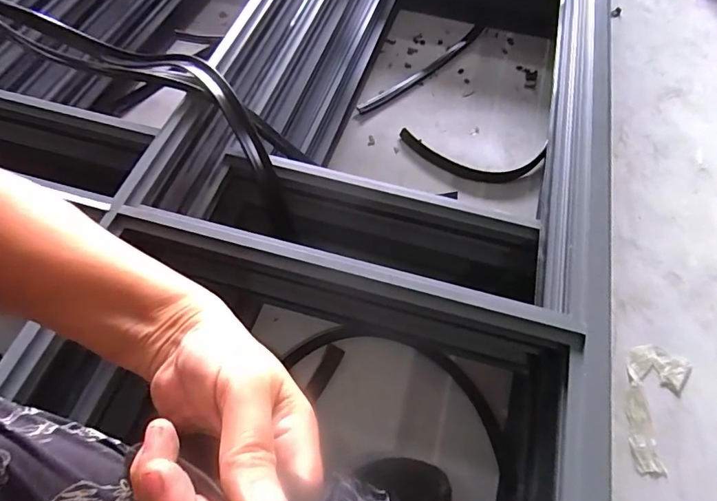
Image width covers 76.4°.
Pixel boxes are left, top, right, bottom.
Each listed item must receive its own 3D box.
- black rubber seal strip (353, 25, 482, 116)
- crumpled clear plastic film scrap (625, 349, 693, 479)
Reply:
[{"bbox_3d":[0.196,-0.524,1.305,0.047,0.019,0.542,41,66,20],"label":"black rubber seal strip"},{"bbox_3d":[0.540,0.286,0.847,0.107,0.012,0.241,28,63,14],"label":"crumpled clear plastic film scrap"}]

